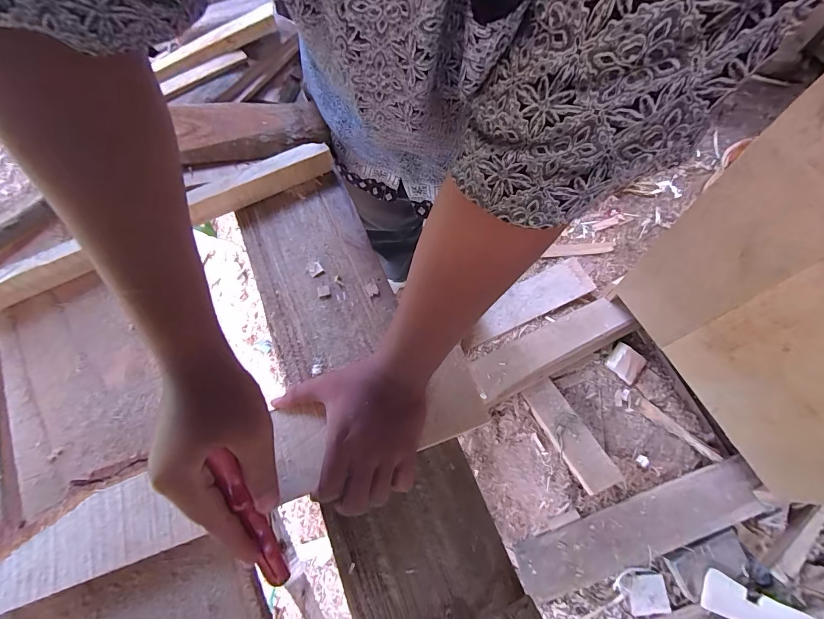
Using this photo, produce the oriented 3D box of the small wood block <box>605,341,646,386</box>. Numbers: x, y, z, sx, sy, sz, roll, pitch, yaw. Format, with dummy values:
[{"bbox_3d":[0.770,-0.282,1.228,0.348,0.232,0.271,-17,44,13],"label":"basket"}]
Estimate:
[{"bbox_3d":[0.613,0.150,1.108,0.093,0.019,0.089,40,73,13],"label":"small wood block"}]

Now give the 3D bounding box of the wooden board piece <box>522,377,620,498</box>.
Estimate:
[{"bbox_3d":[0.413,0.325,1.024,0.098,0.020,0.288,-29,65,-8],"label":"wooden board piece"}]

